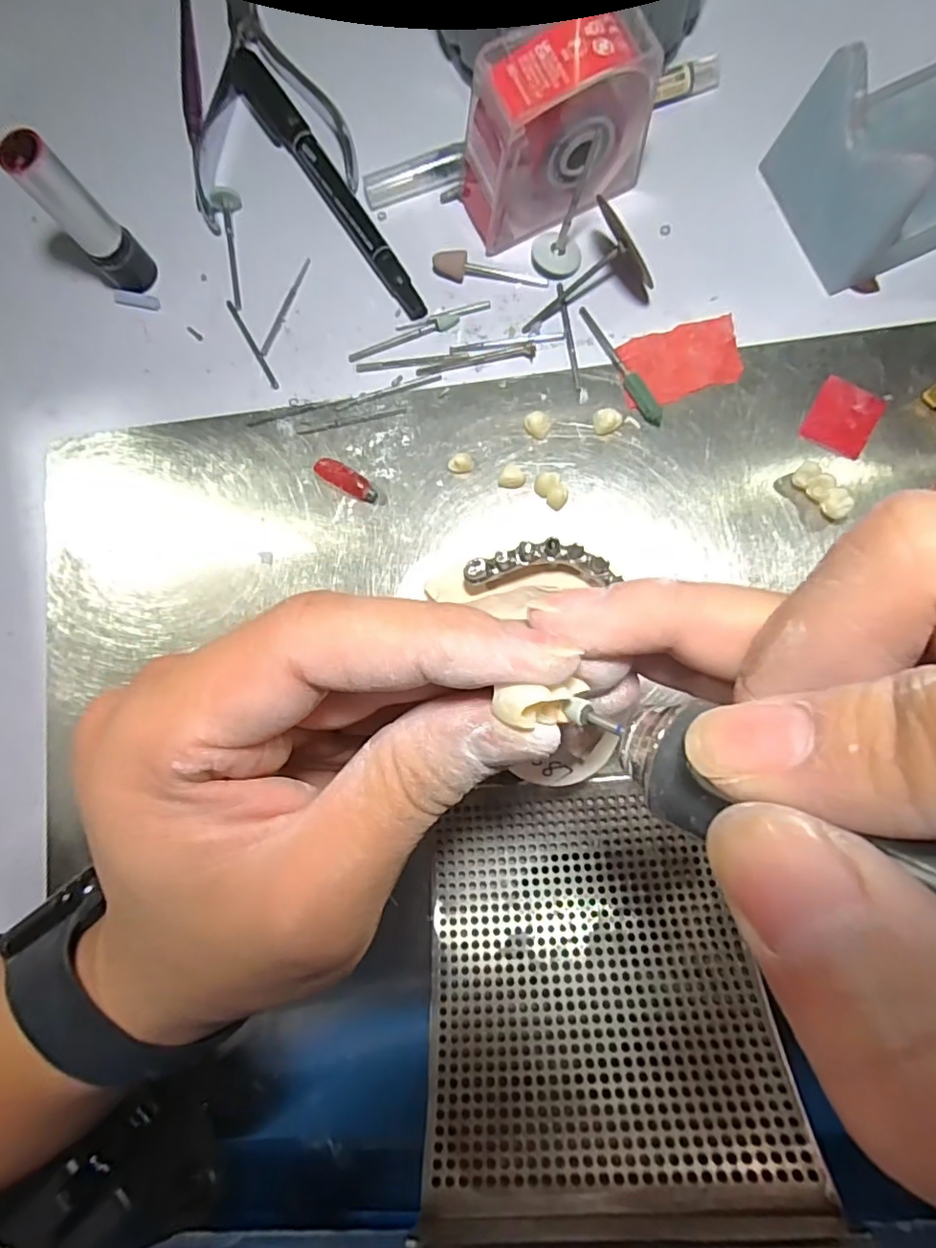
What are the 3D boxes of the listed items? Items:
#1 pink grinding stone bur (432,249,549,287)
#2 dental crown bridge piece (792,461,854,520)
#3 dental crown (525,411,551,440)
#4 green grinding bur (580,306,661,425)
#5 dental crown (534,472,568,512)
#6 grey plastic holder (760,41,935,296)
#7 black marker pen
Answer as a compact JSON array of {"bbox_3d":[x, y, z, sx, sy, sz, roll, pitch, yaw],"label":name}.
[{"bbox_3d":[0.009,-0.138,0.230,0.044,0.007,0.008,10,85,7],"label":"pink grinding stone bur"},{"bbox_3d":[0.123,-0.046,0.207,0.009,0.010,0.022,-38,82,1],"label":"dental crown bridge piece"},{"bbox_3d":[0.026,-0.074,0.221,0.009,0.007,0.009,-1,84,6],"label":"dental crown"},{"bbox_3d":[0.057,-0.097,0.220,0.006,0.006,0.054,-28,82,3],"label":"green grinding bur"},{"bbox_3d":[0.031,-0.049,0.217,0.009,0.008,0.013,-45,82,0],"label":"dental crown"},{"bbox_3d":[0.167,-0.170,0.198,0.103,0.040,0.060,-24,82,3],"label":"grey plastic holder"},{"bbox_3d":[-0.056,-0.178,0.239,0.013,0.008,0.135,-35,82,2],"label":"black marker pen"}]

